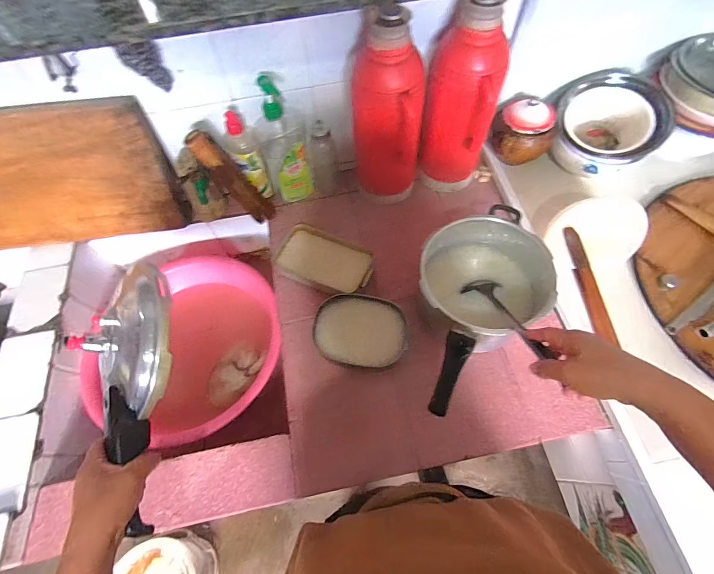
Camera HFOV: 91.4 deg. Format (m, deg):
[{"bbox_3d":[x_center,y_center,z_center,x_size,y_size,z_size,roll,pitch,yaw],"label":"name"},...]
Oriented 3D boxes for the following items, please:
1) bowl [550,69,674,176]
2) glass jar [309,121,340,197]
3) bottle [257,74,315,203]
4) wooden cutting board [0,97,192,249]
[{"bbox_3d":[0.522,-0.344,0.733,0.205,0.139,0.190,-1,63,2],"label":"bowl"},{"bbox_3d":[-0.073,-0.283,0.771,0.059,0.164,0.064,-1,63,2],"label":"glass jar"},{"bbox_3d":[-0.149,-0.292,0.719,0.094,0.253,0.072,-17,64,-6],"label":"bottle"},{"bbox_3d":[-0.659,-0.194,0.668,0.569,0.271,0.046,-10,47,-5],"label":"wooden cutting board"}]

